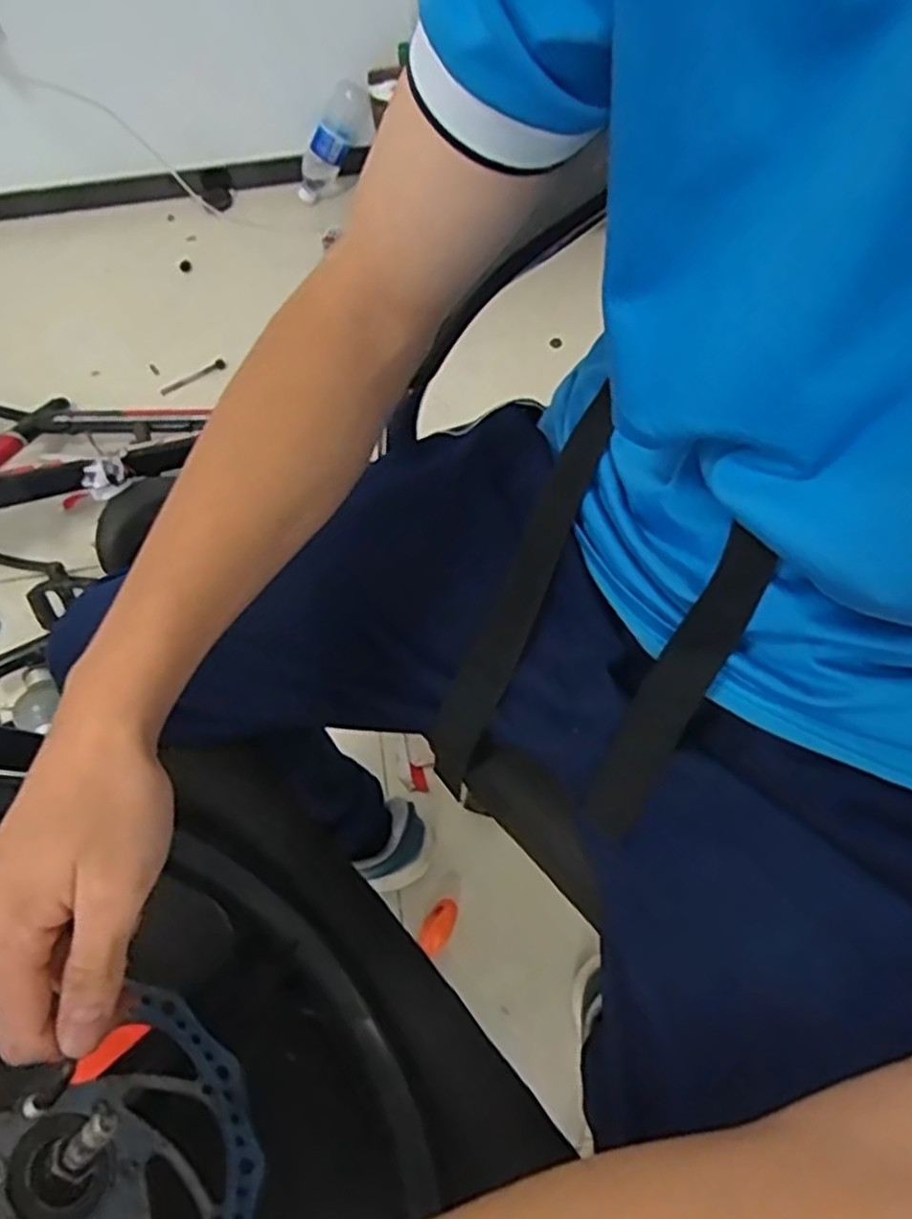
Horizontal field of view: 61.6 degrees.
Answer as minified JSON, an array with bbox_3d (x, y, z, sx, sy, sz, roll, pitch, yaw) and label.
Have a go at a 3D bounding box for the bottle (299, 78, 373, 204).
[{"bbox_3d":[-0.235,-0.863,1.413,0.216,0.079,0.075,-49,67,23],"label":"bottle"}]

